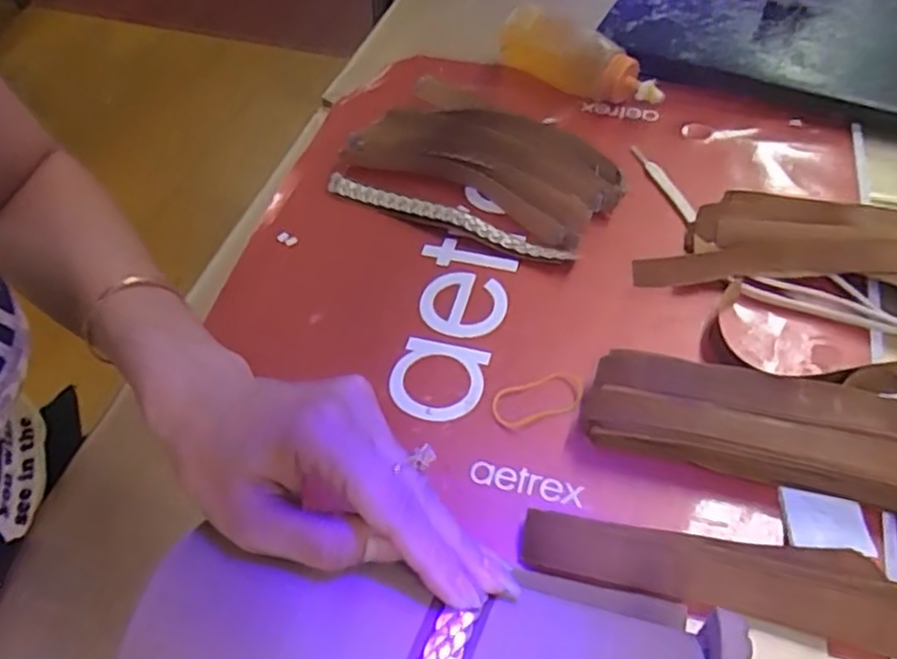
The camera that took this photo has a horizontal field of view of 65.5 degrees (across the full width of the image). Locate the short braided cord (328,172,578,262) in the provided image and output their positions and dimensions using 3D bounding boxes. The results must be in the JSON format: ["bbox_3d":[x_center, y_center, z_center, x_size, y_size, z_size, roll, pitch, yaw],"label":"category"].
[{"bbox_3d":[-0.004,-0.078,0.485,0.188,0.013,0.013,21,59,18],"label":"short braided cord"}]

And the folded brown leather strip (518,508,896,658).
[{"bbox_3d":[0.127,0.117,0.333,0.182,0.017,0.039,9,56,10],"label":"folded brown leather strip"}]

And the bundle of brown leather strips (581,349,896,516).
[{"bbox_3d":[0.169,0.053,0.360,0.192,0.034,0.057,12,57,12],"label":"bundle of brown leather strips"}]

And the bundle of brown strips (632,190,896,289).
[{"bbox_3d":[0.235,-0.055,0.436,0.223,0.041,0.084,8,56,10],"label":"bundle of brown strips"}]

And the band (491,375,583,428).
[{"bbox_3d":[0.051,0.040,0.401,0.053,0.004,0.025,-18,55,-8],"label":"band"}]

